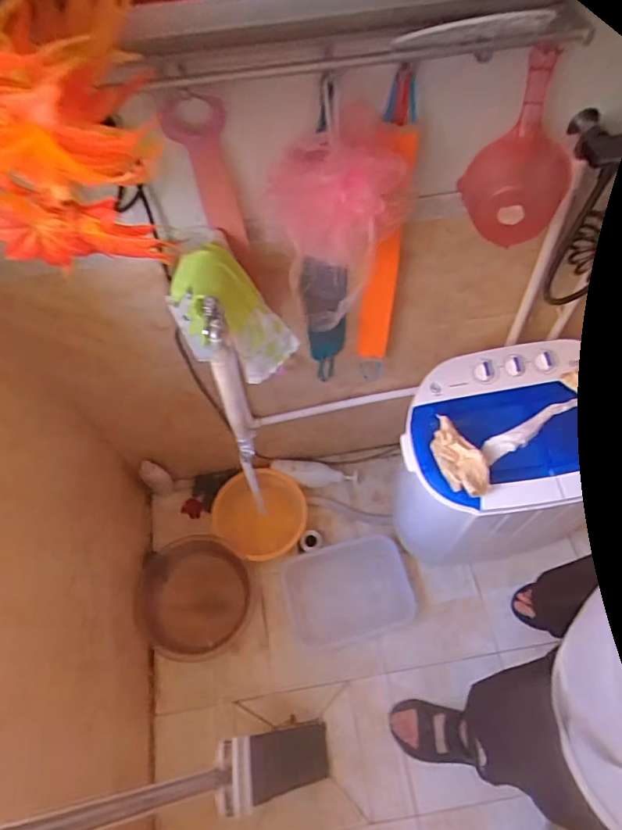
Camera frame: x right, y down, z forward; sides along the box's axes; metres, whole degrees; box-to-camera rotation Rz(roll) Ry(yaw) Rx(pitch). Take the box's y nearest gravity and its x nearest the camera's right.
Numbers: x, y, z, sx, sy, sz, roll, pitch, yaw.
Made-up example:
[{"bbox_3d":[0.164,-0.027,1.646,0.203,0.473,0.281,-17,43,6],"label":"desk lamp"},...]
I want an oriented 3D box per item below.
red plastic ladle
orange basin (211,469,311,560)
[{"bbox_3d":[0.292,-0.350,0.715,0.132,0.209,0.108,-37,66,-18],"label":"red plastic ladle"},{"bbox_3d":[-0.131,0.260,1.406,0.230,0.075,0.242,-1,60,1],"label":"orange basin"}]

